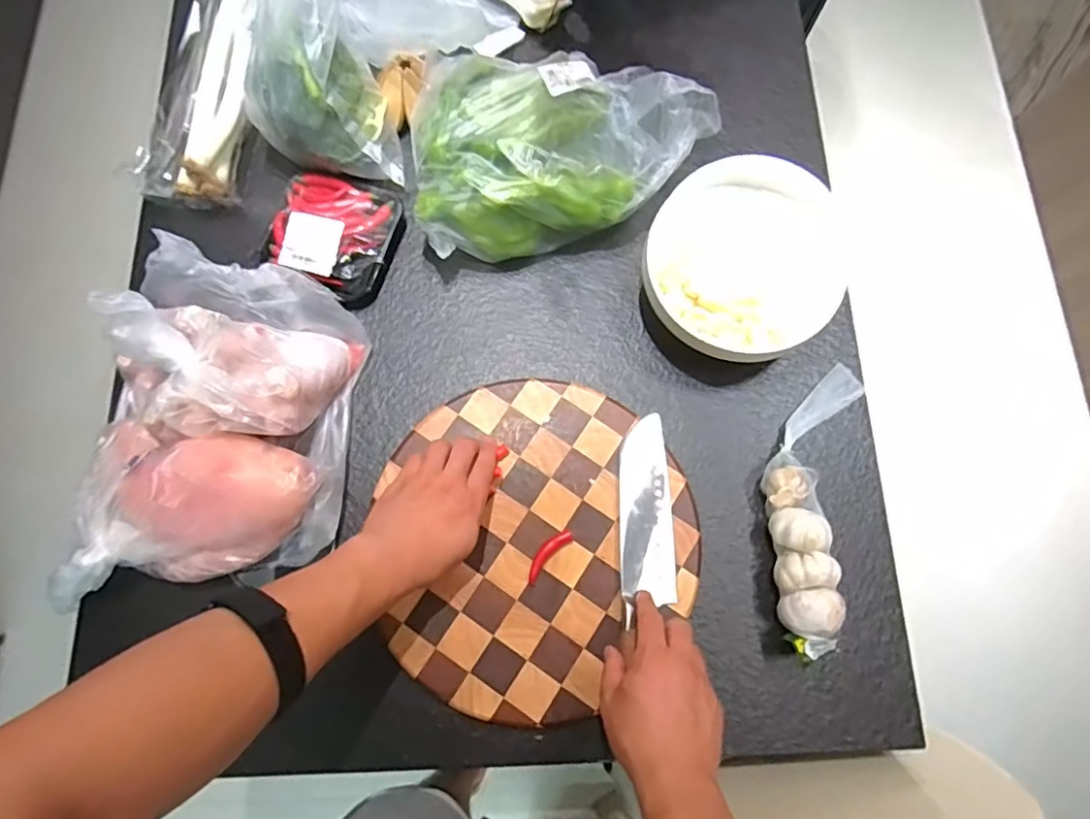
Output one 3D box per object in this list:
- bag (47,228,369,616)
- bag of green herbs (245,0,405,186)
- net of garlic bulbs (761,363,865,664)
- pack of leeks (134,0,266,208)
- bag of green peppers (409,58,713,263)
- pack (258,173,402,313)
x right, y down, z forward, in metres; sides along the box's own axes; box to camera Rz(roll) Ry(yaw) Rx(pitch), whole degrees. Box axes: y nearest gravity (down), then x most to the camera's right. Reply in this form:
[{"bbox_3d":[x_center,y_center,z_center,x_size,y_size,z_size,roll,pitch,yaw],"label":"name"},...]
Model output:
[{"bbox_3d":[-0.312,-0.005,0.550,0.230,0.119,0.327,3,75,0],"label":"bag"},{"bbox_3d":[-0.240,-0.336,0.591,0.134,0.186,0.134,-12,76,-4],"label":"bag of green herbs"},{"bbox_3d":[0.260,0.085,0.579,0.081,0.055,0.289,16,76,3],"label":"net of garlic bulbs"},{"bbox_3d":[-0.358,-0.544,0.722,0.126,0.063,0.635,8,75,1],"label":"pack of leeks"},{"bbox_3d":[0.007,-0.296,0.640,0.303,0.120,0.215,-11,76,-4],"label":"bag of green peppers"},{"bbox_3d":[-0.233,-0.192,0.649,0.132,0.036,0.137,17,76,3],"label":"pack"}]

